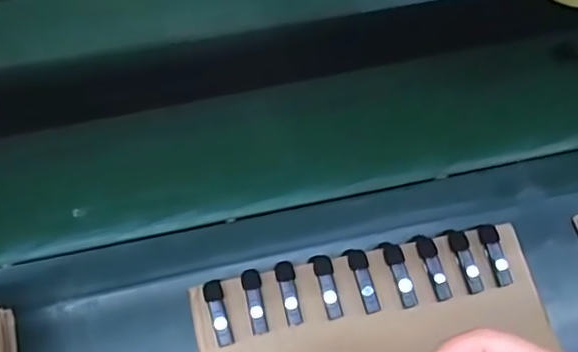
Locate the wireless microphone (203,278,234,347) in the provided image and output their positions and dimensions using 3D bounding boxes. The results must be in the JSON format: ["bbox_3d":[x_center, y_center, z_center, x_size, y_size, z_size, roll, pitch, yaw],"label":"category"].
[{"bbox_3d":[-0.071,0.136,0.586,0.019,0.013,0.063,-14,69,-6],"label":"wireless microphone"}]

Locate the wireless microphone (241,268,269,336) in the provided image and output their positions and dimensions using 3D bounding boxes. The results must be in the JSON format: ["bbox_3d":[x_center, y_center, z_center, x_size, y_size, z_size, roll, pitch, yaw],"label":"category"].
[{"bbox_3d":[-0.033,0.126,0.590,0.019,0.009,0.064,-13,69,-6],"label":"wireless microphone"}]

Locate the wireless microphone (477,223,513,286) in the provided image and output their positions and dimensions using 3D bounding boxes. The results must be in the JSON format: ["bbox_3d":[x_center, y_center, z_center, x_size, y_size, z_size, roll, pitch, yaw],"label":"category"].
[{"bbox_3d":[0.217,0.081,0.613,0.022,0.010,0.065,-16,69,-7],"label":"wireless microphone"}]

